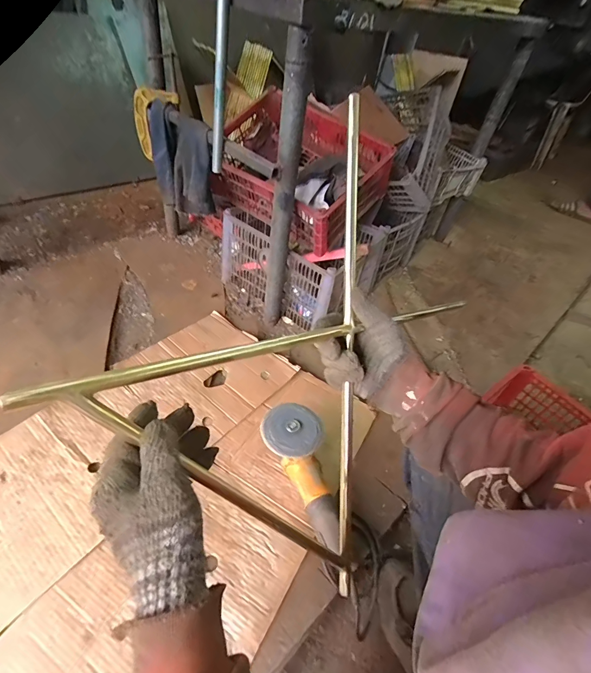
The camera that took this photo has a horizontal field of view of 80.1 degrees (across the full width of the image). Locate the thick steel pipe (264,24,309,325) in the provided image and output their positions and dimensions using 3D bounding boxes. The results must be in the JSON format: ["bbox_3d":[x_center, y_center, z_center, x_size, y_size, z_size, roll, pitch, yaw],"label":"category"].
[{"bbox_3d":[-0.033,-0.282,0.838,0.054,0.665,0.047,6,46,-4],"label":"thick steel pipe"}]

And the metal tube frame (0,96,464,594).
[{"bbox_3d":[0.056,0.009,0.460,0.021,0.453,0.484,4,53,50],"label":"metal tube frame"}]

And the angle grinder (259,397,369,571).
[{"bbox_3d":[0.034,0.277,0.694,0.122,0.081,0.316,-18,65,-21],"label":"angle grinder"}]

